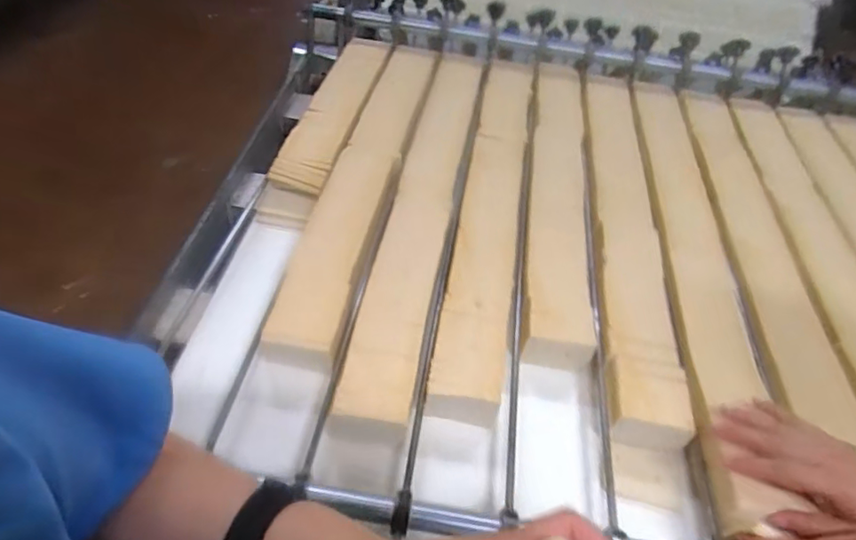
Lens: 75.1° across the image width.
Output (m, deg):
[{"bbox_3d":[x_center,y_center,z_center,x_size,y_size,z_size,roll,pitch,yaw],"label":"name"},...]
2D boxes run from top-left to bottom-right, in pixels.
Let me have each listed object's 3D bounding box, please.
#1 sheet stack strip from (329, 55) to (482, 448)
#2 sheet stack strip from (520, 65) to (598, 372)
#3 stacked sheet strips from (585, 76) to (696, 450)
[{"bbox_3d":[-0.002,-0.110,0.776,0.079,0.047,0.713,10,49,3],"label":"sheet stack strip"},{"bbox_3d":[0.188,-0.126,0.814,0.083,0.048,0.611,9,48,2],"label":"sheet stack strip"},{"bbox_3d":[0.270,-0.081,0.786,0.091,0.036,0.676,9,48,1],"label":"stacked sheet strips"}]

